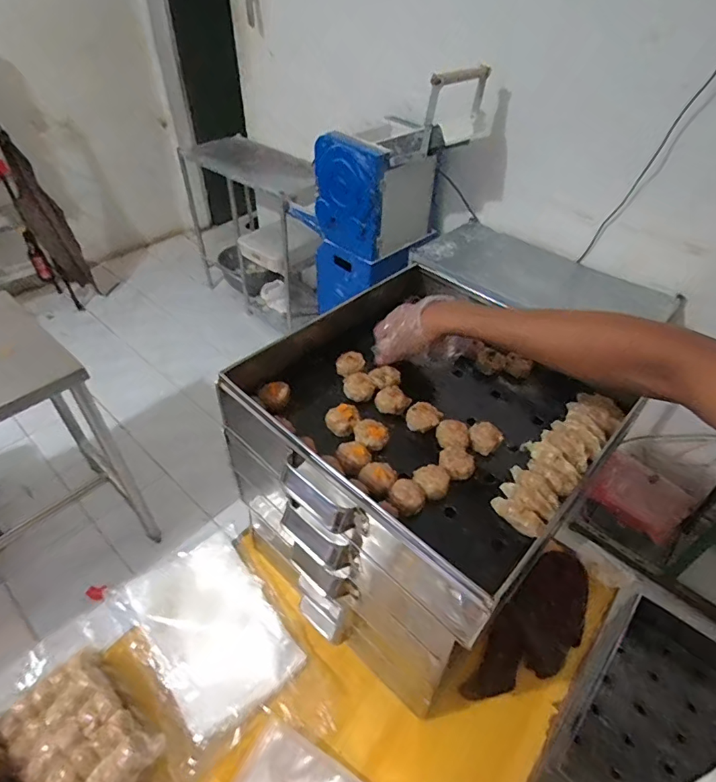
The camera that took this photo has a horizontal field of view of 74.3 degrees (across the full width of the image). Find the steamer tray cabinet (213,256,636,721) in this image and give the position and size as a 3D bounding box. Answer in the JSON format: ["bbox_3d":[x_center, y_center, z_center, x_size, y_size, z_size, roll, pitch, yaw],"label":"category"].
[{"bbox_3d":[0.071,0.124,0.727,0.438,0.380,0.427,33,52,28],"label":"steamer tray cabinet"}]

